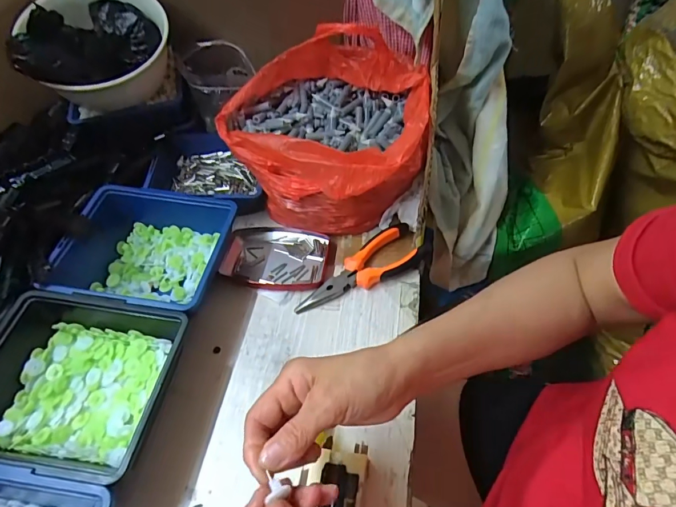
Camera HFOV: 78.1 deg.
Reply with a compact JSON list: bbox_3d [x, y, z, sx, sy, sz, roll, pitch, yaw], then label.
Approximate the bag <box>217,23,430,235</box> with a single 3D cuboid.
[{"bbox_3d":[-0.002,-0.160,0.504,0.232,0.147,0.229,-36,57,-22],"label":"bag"}]

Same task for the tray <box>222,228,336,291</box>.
[{"bbox_3d":[-0.070,0.009,0.491,0.125,0.019,0.083,8,53,11],"label":"tray"}]

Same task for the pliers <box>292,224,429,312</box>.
[{"bbox_3d":[0.026,0.019,0.462,0.159,0.026,0.053,-28,55,-16],"label":"pliers"}]

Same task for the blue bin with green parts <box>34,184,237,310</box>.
[{"bbox_3d":[-0.206,0.003,0.460,0.163,0.070,0.147,3,52,7],"label":"blue bin with green parts"}]

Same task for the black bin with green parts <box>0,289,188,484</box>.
[{"bbox_3d":[-0.229,0.115,0.368,0.163,0.060,0.143,4,52,8],"label":"black bin with green parts"}]

